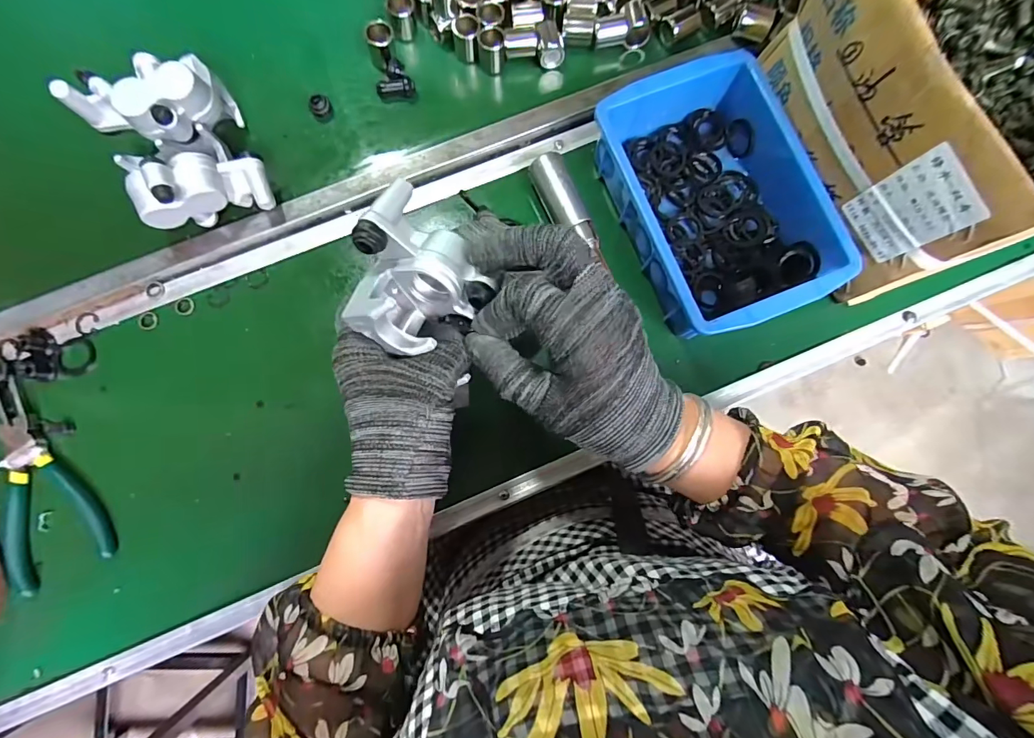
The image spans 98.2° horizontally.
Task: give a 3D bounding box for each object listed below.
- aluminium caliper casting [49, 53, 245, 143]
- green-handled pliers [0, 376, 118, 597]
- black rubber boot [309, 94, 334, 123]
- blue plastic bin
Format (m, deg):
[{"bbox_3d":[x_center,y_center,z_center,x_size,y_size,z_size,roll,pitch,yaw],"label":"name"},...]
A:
[{"bbox_3d":[-0.286,-0.216,0.364,0.088,0.073,0.072,6,83,-1],"label":"aluminium caliper casting"},{"bbox_3d":[-0.382,0.091,0.347,0.073,0.013,0.162,-36,85,-5],"label":"green-handled pliers"},{"bbox_3d":[-0.173,-0.230,0.396,0.020,0.014,0.016,-31,85,-5],"label":"black rubber boot"},{"bbox_3d":[0.162,-0.137,0.365,0.138,0.059,0.205,-21,84,-4],"label":"blue plastic bin"}]

